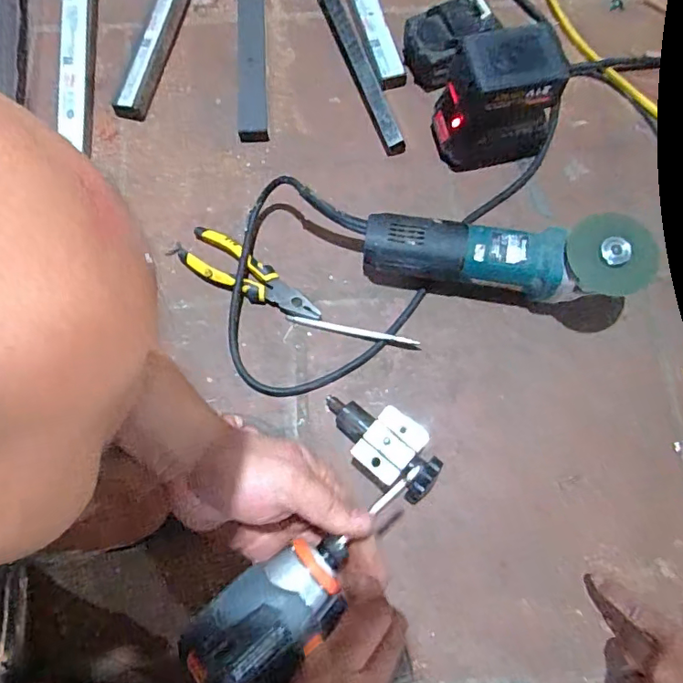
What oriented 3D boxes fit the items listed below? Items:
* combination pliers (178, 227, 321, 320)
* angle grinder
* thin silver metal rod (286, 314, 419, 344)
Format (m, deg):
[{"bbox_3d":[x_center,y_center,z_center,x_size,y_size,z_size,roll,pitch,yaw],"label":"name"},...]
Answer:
[{"bbox_3d":[-0.106,-0.068,0.594,0.173,0.019,0.054,36,77,9],"label":"combination pliers"},{"bbox_3d":[0.164,-0.090,0.555,0.276,0.108,0.070,6,74,1],"label":"angle grinder"},{"bbox_3d":[0.012,-0.013,0.582,0.147,0.013,0.010,12,75,3],"label":"thin silver metal rod"}]

